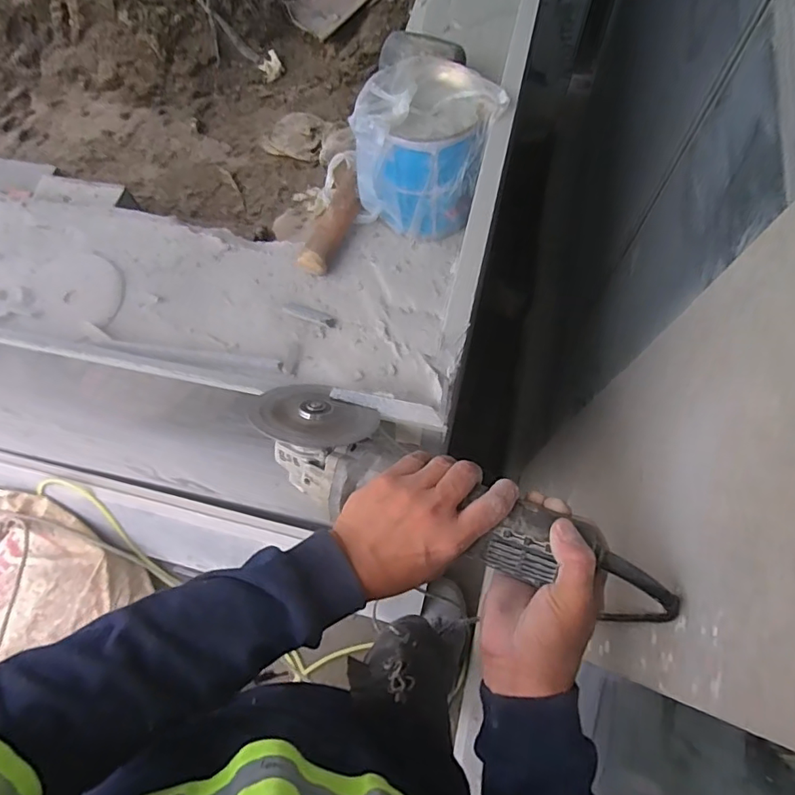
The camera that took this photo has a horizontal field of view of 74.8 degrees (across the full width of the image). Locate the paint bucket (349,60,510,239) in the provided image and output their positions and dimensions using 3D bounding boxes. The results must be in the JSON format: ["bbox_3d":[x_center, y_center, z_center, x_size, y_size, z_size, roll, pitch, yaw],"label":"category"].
[{"bbox_3d":[0.024,-0.240,0.512,0.135,0.144,0.113,-4,67,0],"label":"paint bucket"}]

